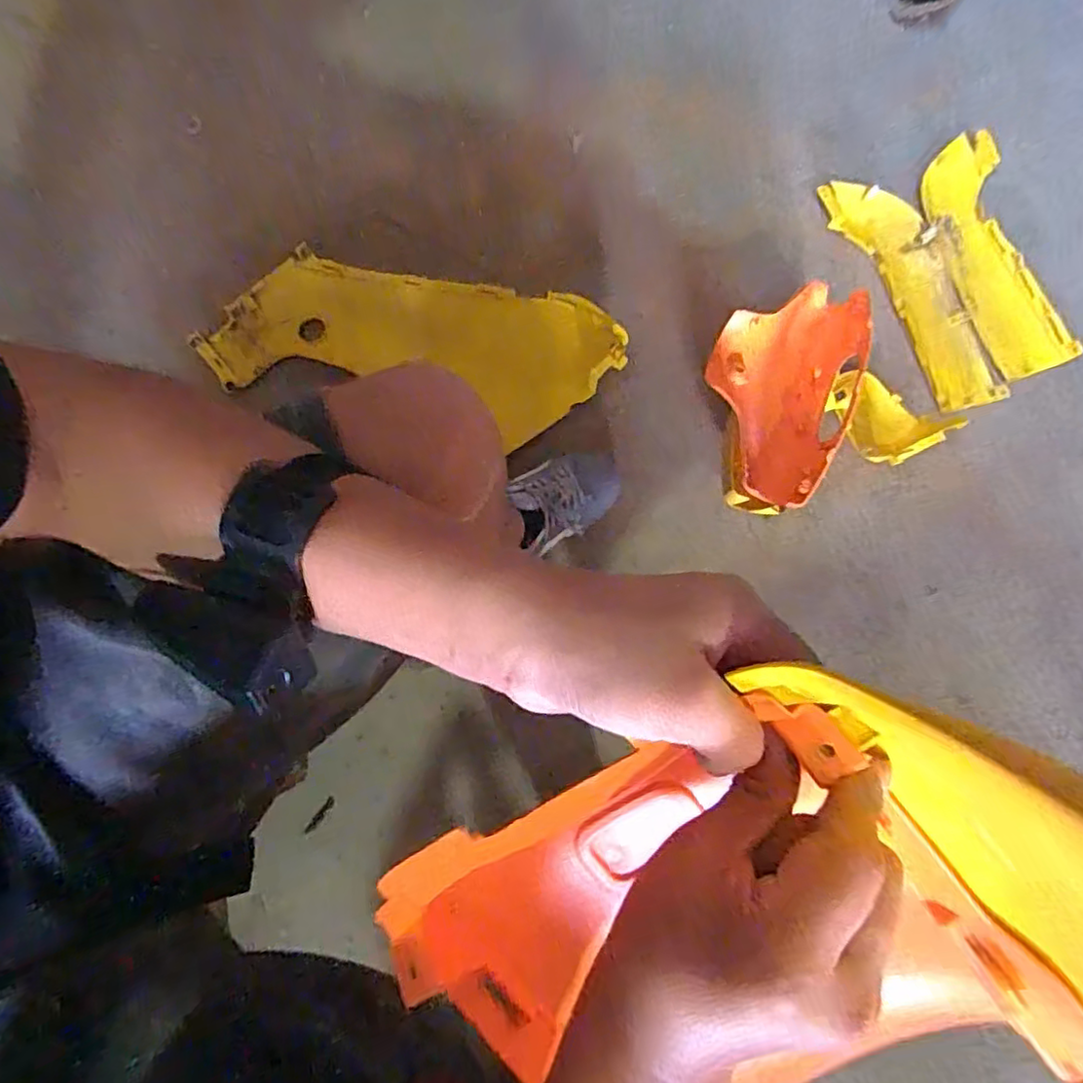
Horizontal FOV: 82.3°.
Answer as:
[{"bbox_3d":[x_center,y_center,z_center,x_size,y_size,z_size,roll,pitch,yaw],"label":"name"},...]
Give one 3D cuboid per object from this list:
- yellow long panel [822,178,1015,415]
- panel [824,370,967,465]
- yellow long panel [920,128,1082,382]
[{"bbox_3d":[0.553,-0.376,0.917,0.131,0.035,0.398,-24,78,-6],"label":"yellow long panel"},{"bbox_3d":[0.462,-0.172,0.835,0.117,0.073,0.147,-38,80,-9],"label":"panel"},{"bbox_3d":[0.673,-0.435,0.927,0.122,0.033,0.390,-11,77,-3],"label":"yellow long panel"}]

